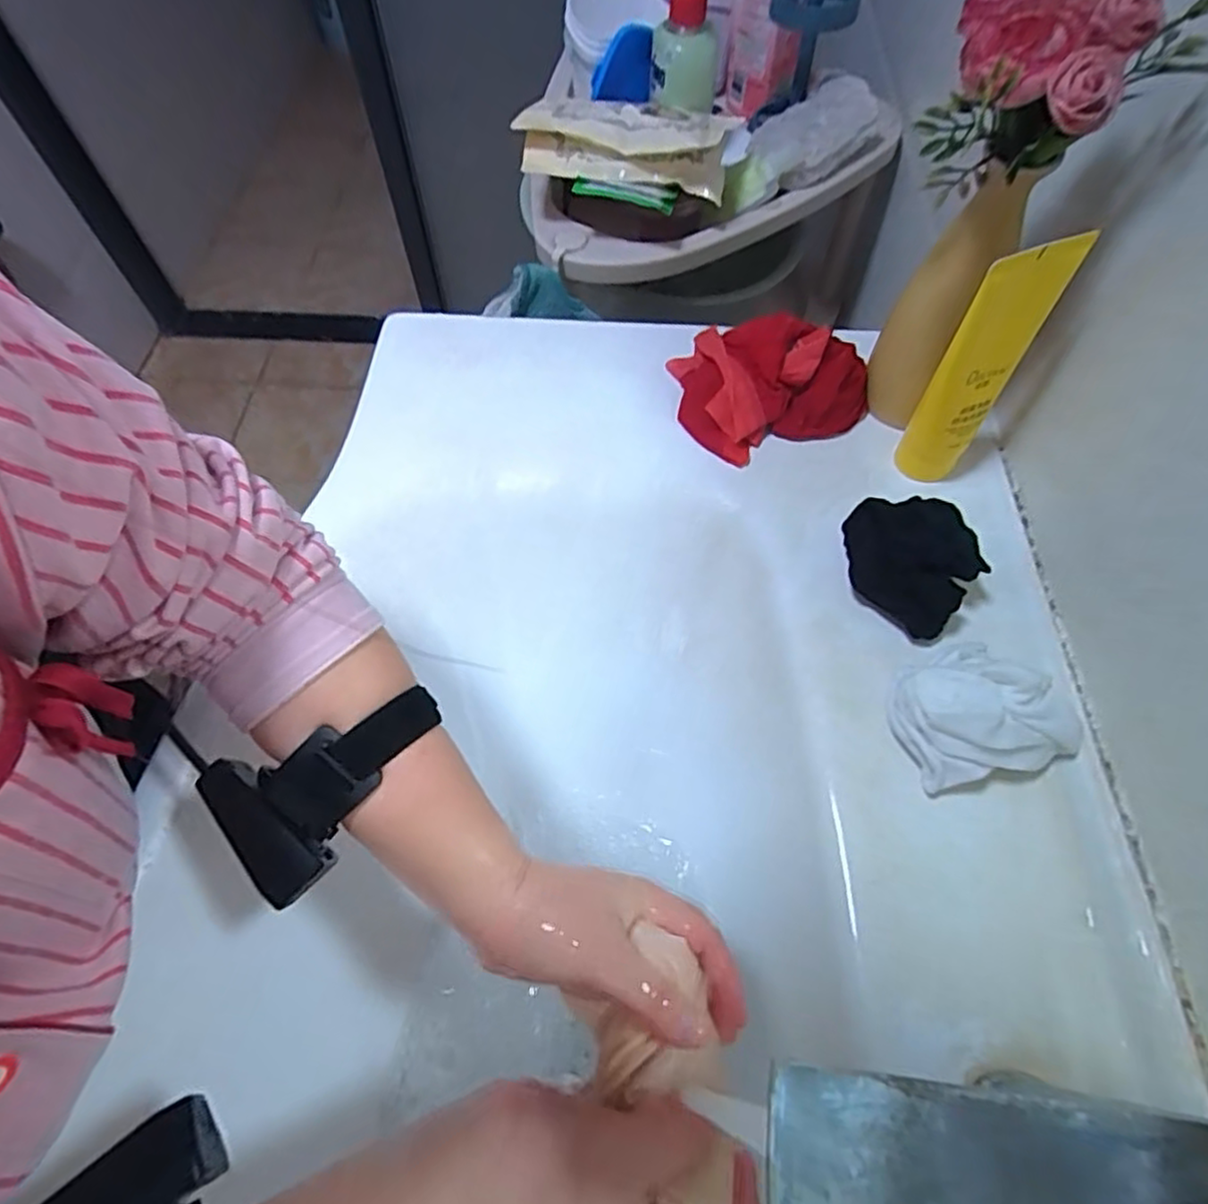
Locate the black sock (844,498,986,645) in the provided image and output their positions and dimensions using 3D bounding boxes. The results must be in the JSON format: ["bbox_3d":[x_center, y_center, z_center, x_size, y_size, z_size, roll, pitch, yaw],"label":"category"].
[{"bbox_3d":[0.175,-0.025,0.399,0.076,0.044,0.068,32,67,12],"label":"black sock"}]

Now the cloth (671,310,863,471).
[{"bbox_3d":[0.117,-0.146,0.467,0.127,0.053,0.088,-2,64,-3],"label":"cloth"}]

